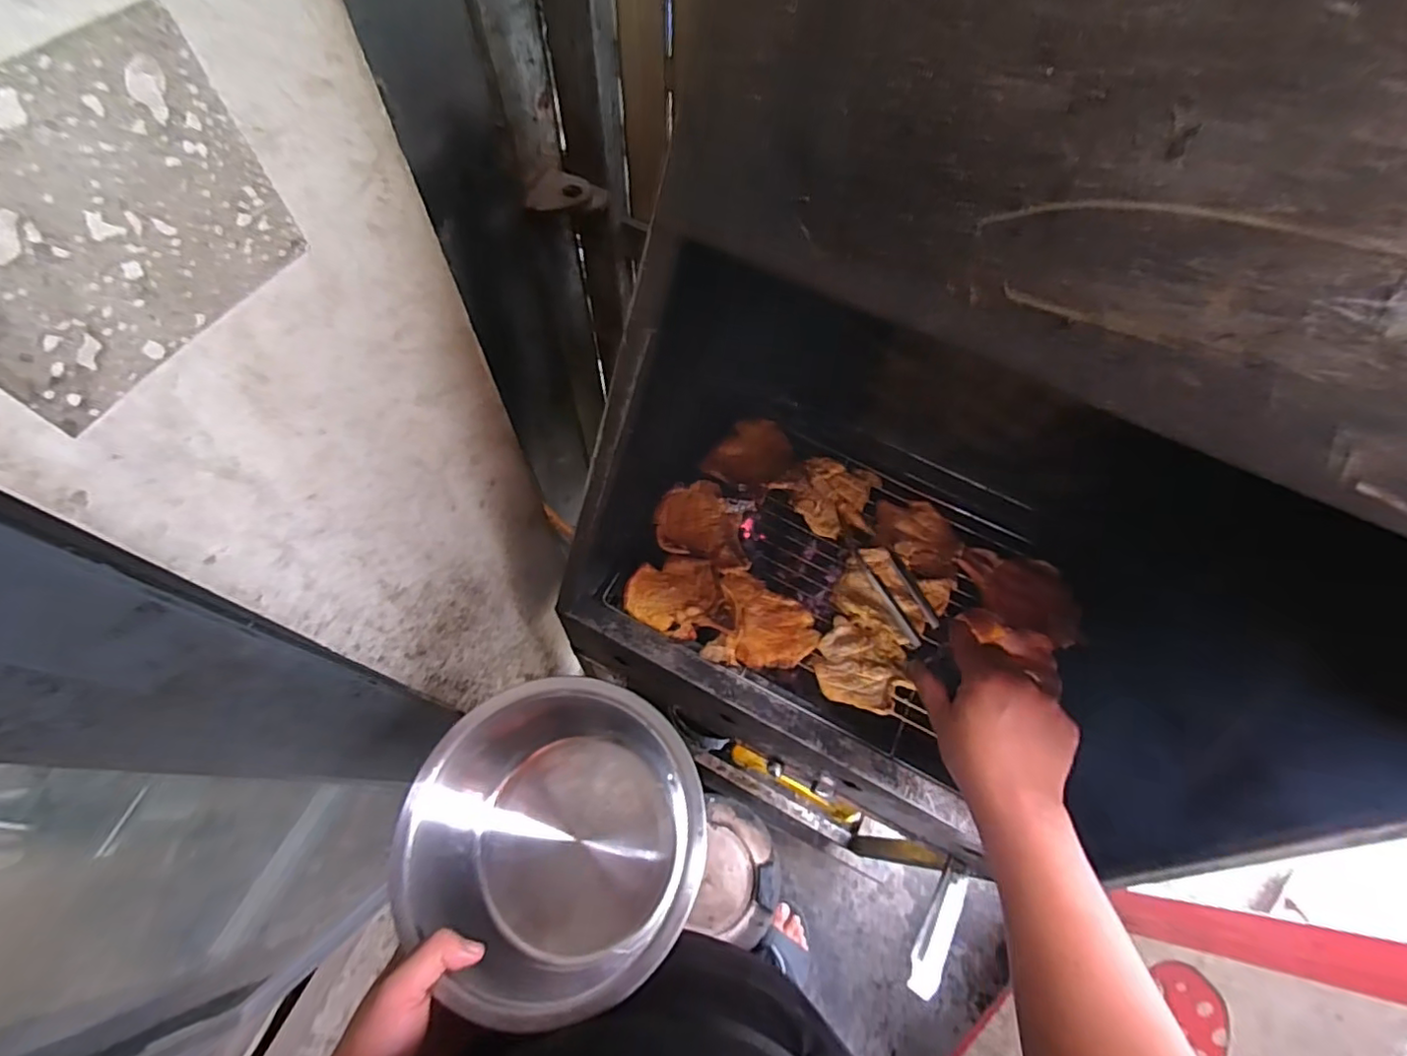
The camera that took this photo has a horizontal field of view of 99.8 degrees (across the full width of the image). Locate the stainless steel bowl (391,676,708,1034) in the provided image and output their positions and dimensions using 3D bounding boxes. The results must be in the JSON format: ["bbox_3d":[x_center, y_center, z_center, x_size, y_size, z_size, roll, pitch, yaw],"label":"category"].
[{"bbox_3d":[-0.115,0.246,0.483,0.219,0.127,0.221,1,66,-2],"label":"stainless steel bowl"}]

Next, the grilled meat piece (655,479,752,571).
[{"bbox_3d":[0.004,-0.007,0.713,0.121,0.017,0.094,18,66,5],"label":"grilled meat piece"}]

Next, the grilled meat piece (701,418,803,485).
[{"bbox_3d":[0.058,-0.098,0.765,0.116,0.024,0.097,-5,66,-5],"label":"grilled meat piece"}]

